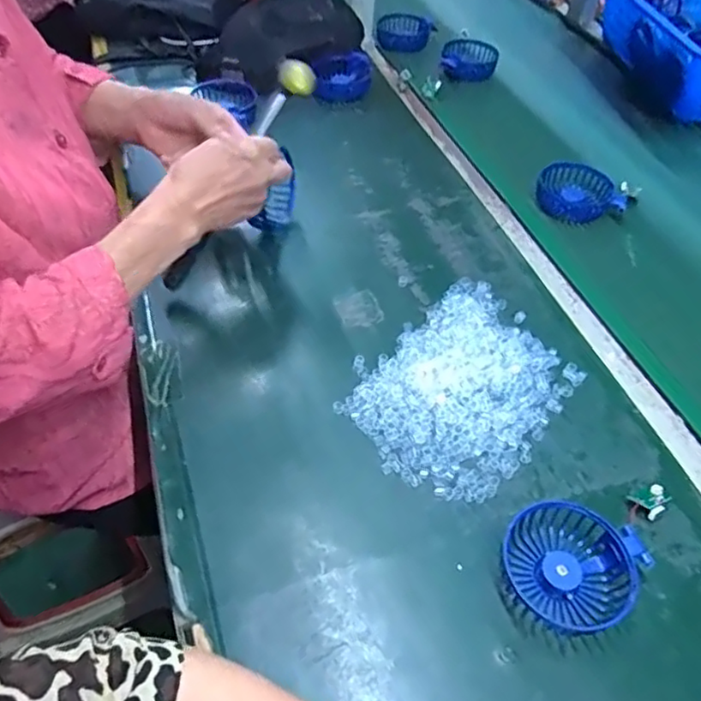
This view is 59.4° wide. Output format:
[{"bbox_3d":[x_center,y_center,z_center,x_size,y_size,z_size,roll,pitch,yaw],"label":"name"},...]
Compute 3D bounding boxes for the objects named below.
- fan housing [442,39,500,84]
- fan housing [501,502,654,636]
[{"bbox_3d":[0.188,-0.458,0.962,0.083,0.031,0.081,16,51,8],"label":"fan housing"},{"bbox_3d":[0.159,0.154,0.445,0.089,0.028,0.089,2,51,-2],"label":"fan housing"}]

